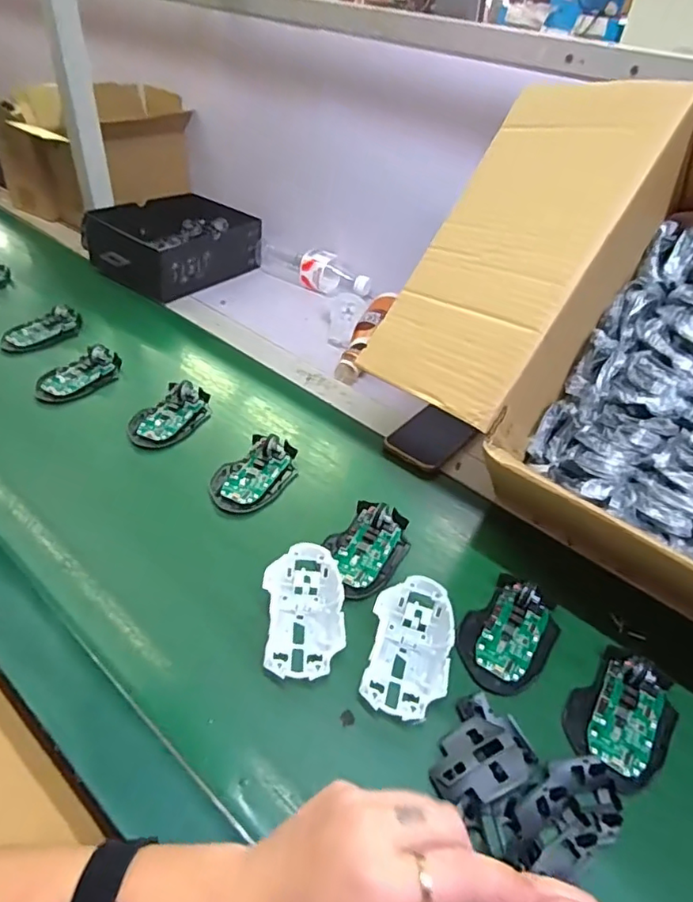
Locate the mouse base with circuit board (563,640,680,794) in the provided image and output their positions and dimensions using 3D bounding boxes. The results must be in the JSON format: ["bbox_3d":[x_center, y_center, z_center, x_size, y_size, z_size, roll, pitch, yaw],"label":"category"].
[{"bbox_3d":[0.227,0.209,0.446,0.072,0.021,0.109,33,48,26],"label":"mouse base with circuit board"}]

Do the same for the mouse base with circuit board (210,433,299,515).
[{"bbox_3d":[-0.101,0.019,0.615,0.071,0.025,0.112,28,46,22],"label":"mouse base with circuit board"}]

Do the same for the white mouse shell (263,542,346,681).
[{"bbox_3d":[-0.037,0.139,0.482,0.066,0.038,0.112,1,42,-7],"label":"white mouse shell"}]

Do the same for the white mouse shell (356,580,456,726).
[{"bbox_3d":[0.054,0.163,0.464,0.067,0.034,0.111,10,42,4],"label":"white mouse shell"}]

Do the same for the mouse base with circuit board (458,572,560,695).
[{"bbox_3d":[0.147,0.159,0.490,0.073,0.020,0.105,29,46,23],"label":"mouse base with circuit board"}]

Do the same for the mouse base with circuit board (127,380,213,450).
[{"bbox_3d":[-0.216,-0.048,0.683,0.070,0.030,0.110,27,46,22],"label":"mouse base with circuit board"}]

